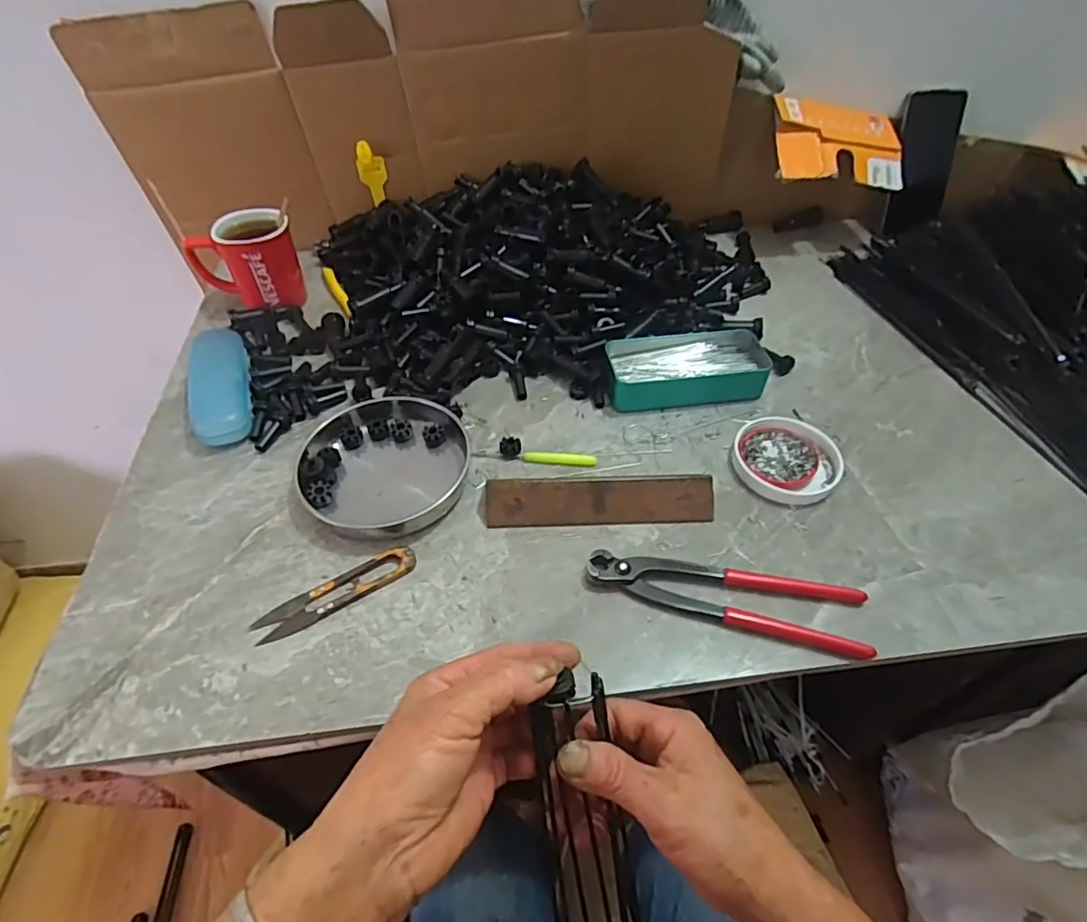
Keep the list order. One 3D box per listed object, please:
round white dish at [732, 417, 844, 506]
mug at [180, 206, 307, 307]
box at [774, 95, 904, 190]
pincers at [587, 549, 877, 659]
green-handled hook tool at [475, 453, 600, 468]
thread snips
[{"bbox_3d":[0.209,-0.002,0.508,0.085,0.014,0.089,0,48,0],"label":"round white dish"},{"bbox_3d":[-0.316,-0.211,0.635,0.104,0.085,0.068,-23,52,-20],"label":"mug"},{"bbox_3d":[0.348,-0.378,0.697,0.159,0.019,0.108,-3,76,-13],"label":"box"},{"bbox_3d":[0.129,0.096,0.425,0.193,0.019,0.050,11,49,9],"label":"pincers"},{"bbox_3d":[-0.008,-0.002,0.516,0.107,0.007,0.009,3,48,2],"label":"green-handled hook tool"},{"bbox_3d":[-0.147,0.095,0.425,0.115,0.009,0.026,-26,53,-21],"label":"thread snips"}]

